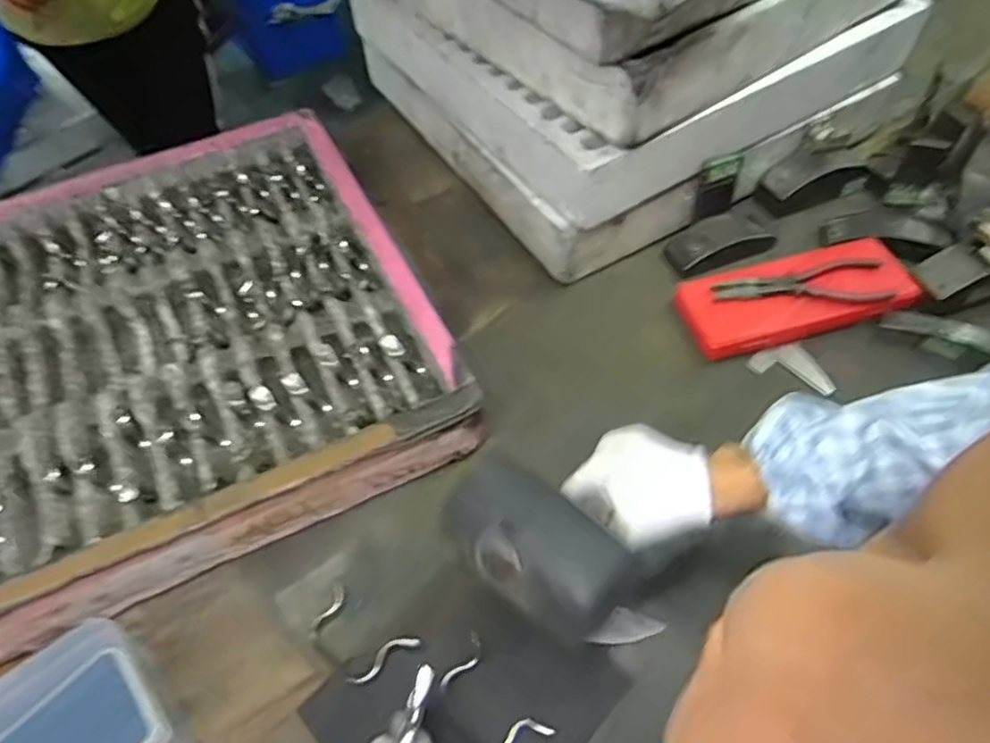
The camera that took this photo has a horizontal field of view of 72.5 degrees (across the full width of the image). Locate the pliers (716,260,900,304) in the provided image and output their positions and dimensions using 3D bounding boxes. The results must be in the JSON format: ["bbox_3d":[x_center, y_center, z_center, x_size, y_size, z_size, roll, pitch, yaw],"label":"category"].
[{"bbox_3d":[0.340,-0.097,0.744,0.197,0.021,0.063,-7,54,-2],"label":"pliers"}]

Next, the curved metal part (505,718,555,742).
[{"bbox_3d":[0.015,0.271,0.503,0.055,0.009,0.017,-15,54,-8],"label":"curved metal part"}]

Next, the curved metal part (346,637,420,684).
[{"bbox_3d":[-0.090,0.232,0.544,0.064,0.006,0.017,-37,59,-6],"label":"curved metal part"}]

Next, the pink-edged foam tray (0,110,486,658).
[{"bbox_3d":[-0.367,-0.038,0.720,0.536,0.084,0.537,-23,56,-14],"label":"pink-edged foam tray"}]

